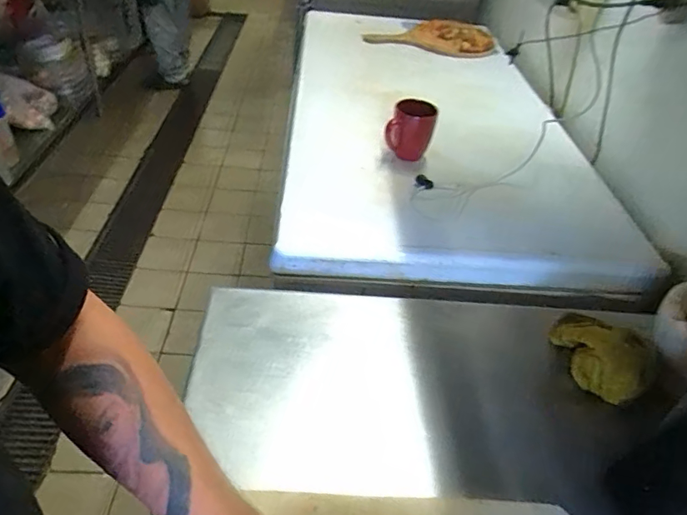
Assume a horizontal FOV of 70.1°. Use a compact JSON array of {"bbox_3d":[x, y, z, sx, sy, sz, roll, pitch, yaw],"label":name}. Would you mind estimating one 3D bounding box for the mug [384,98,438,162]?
[{"bbox_3d":[0.125,-0.232,0.940,0.089,0.113,0.084,12,40,3],"label":"mug"}]

